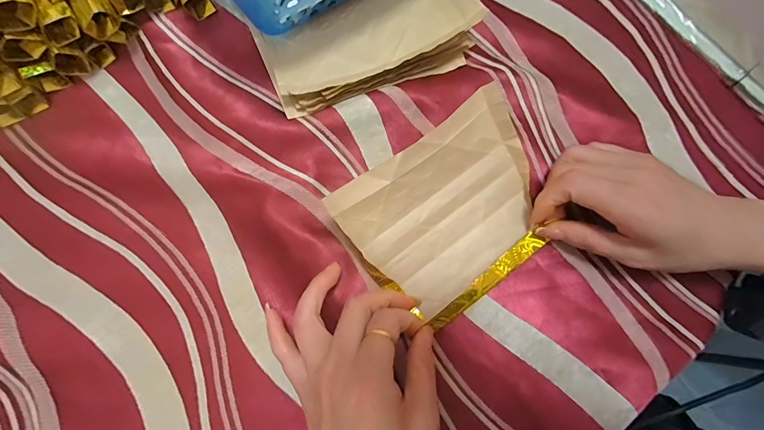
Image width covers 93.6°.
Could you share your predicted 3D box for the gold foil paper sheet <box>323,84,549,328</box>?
[{"bbox_3d":[0.049,-0.001,0.242,0.134,0.026,0.113,-35,108,-7],"label":"gold foil paper sheet"}]

